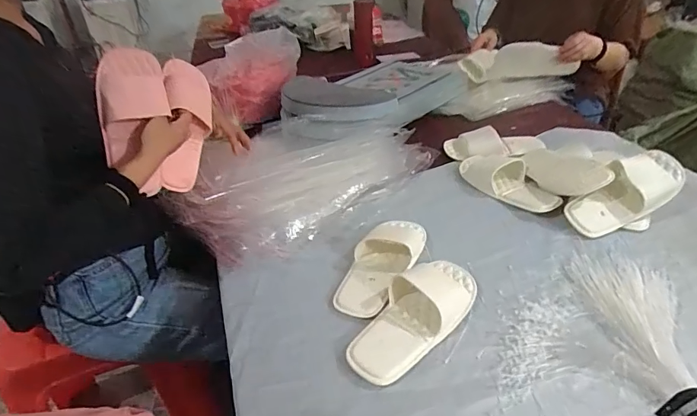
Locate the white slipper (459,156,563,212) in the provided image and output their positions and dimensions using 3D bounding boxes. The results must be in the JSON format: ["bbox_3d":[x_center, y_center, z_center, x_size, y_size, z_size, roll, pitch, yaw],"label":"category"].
[{"bbox_3d":[0.321,-0.061,0.881,0.097,0.051,0.222,-27,41,-31],"label":"white slipper"}]

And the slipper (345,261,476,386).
[{"bbox_3d":[0.089,0.141,0.612,0.233,0.045,0.107,-29,42,-32],"label":"slipper"}]

